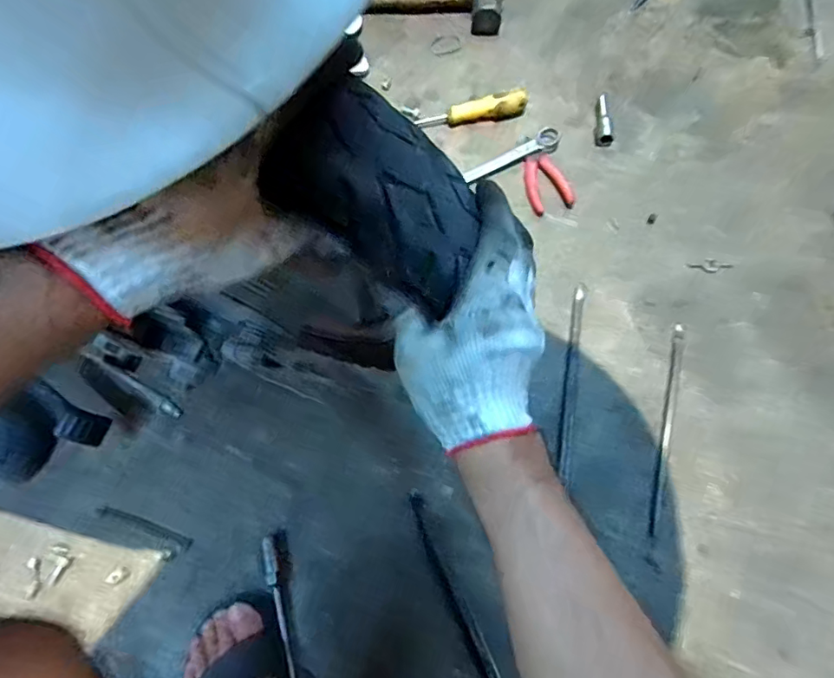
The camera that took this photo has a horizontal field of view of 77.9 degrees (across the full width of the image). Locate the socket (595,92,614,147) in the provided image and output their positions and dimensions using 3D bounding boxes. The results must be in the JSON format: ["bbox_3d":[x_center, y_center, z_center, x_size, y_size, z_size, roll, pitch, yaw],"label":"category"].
[{"bbox_3d":[0.265,-0.316,0.733,0.025,0.019,0.088,1,70,3],"label":"socket"}]

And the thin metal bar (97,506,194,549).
[{"bbox_3d":[-0.312,0.214,0.591,0.123,0.008,0.012,17,72,9],"label":"thin metal bar"}]

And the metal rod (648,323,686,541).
[{"bbox_3d":[0.286,0.095,0.588,0.013,0.004,0.245,15,72,8],"label":"metal rod"}]

